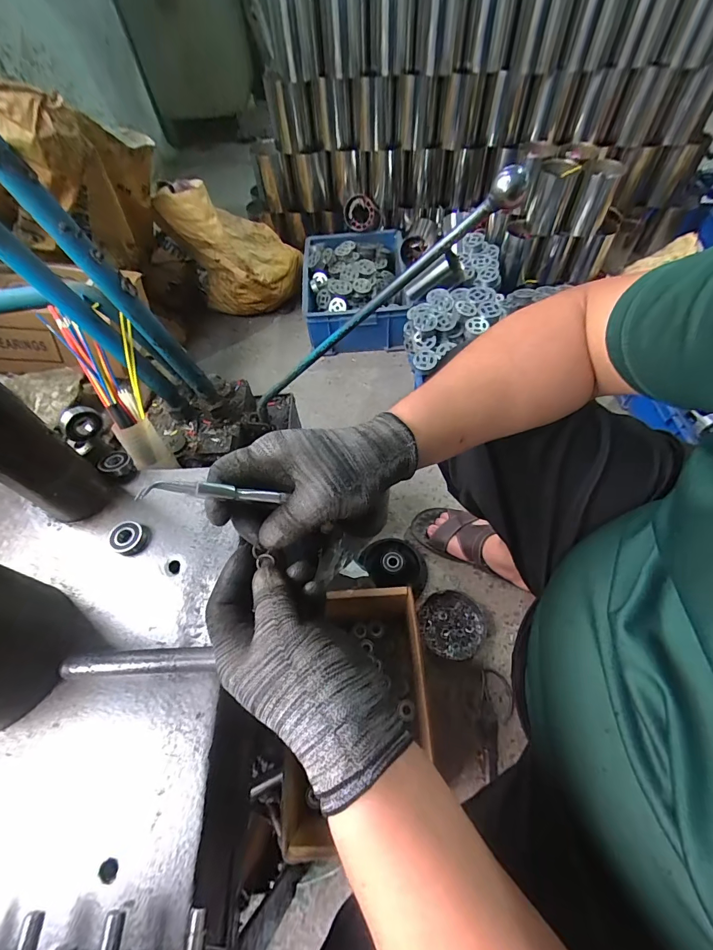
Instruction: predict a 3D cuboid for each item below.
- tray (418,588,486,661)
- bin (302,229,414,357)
[{"bbox_3d":[0.185,0.289,0.779,0.125,0.024,0.121,8,59,8],"label":"tray"},{"bbox_3d":[-0.004,-0.570,1.247,0.299,0.178,0.430,-2,58,2],"label":"bin"}]

